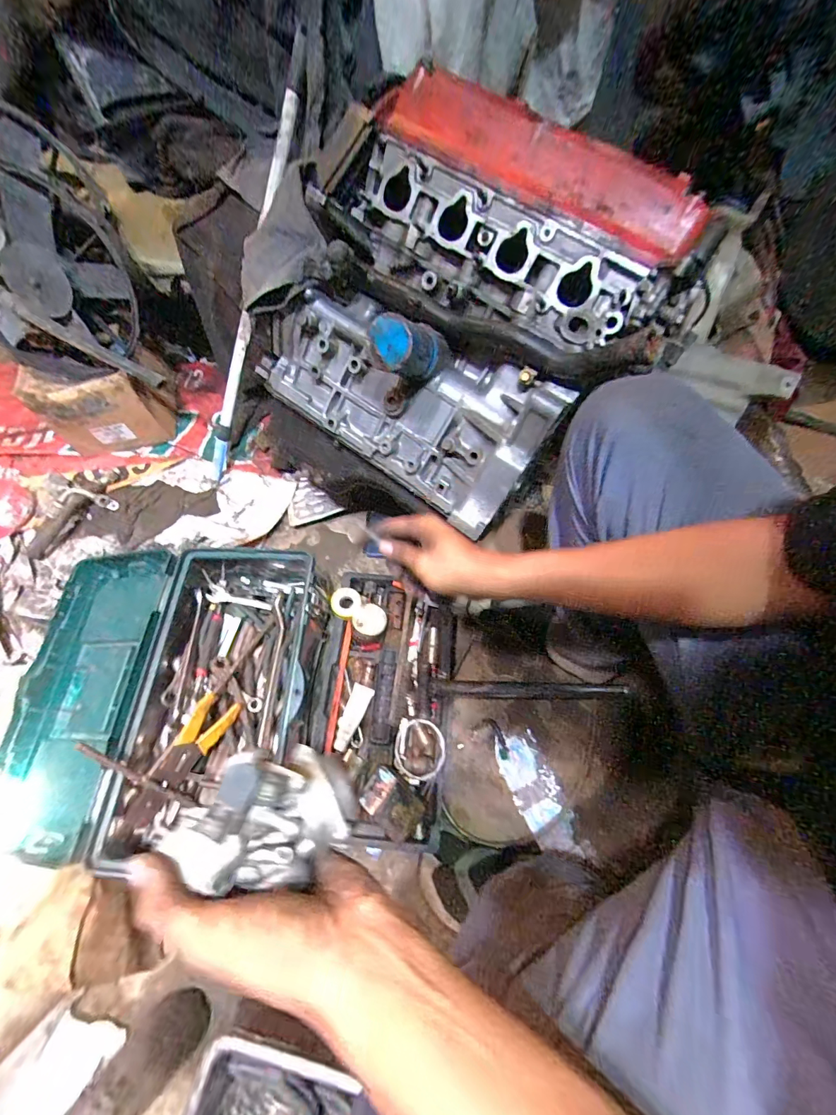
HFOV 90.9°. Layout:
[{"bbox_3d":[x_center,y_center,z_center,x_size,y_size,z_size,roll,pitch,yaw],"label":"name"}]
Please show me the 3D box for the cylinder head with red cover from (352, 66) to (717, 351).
[{"bbox_3d":[0.143,-0.443,0.561,0.465,0.216,0.148,27,28,14],"label":"cylinder head with red cover"}]

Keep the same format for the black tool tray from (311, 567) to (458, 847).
[{"bbox_3d":[-0.057,0.229,0.688,0.214,0.068,0.406,6,65,4],"label":"black tool tray"}]

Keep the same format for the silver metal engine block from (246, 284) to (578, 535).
[{"bbox_3d":[-0.036,-0.244,0.627,0.451,0.154,0.234,34,112,9],"label":"silver metal engine block"}]

